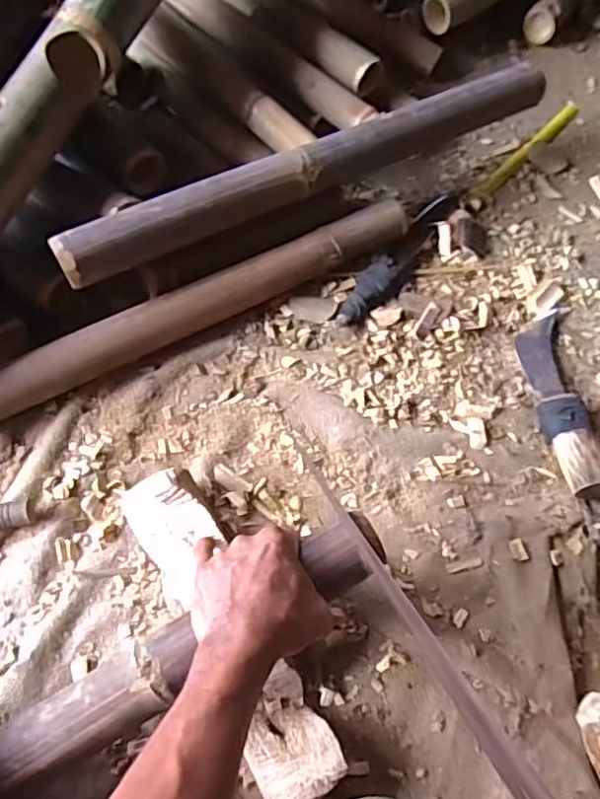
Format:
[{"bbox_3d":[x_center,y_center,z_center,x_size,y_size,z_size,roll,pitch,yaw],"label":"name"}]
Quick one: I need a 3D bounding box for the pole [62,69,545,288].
[{"bbox_3d":[0.032,-0.278,0.705,0.645,0.054,0.056,-28,69,-16],"label":"pole"}]

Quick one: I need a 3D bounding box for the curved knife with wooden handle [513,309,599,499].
[{"bbox_3d":[0.296,-0.006,0.672,0.063,0.041,0.236,-4,64,-6],"label":"curved knife with wooden handle"}]

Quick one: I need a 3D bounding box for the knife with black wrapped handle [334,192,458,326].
[{"bbox_3d":[0.126,-0.185,0.764,0.033,0.023,0.273,35,67,13],"label":"knife with black wrapped handle"}]

